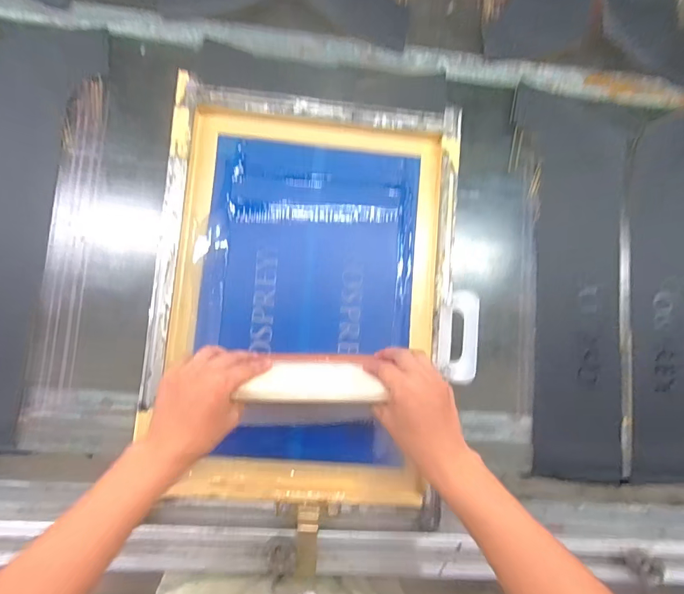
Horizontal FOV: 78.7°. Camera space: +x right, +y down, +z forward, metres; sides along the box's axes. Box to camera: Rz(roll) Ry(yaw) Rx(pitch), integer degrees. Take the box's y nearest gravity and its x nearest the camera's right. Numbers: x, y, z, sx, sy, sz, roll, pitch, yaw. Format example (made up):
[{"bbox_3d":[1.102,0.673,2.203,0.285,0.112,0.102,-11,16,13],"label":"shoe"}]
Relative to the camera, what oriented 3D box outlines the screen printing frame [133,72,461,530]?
[{"bbox_3d":[-0.049,-0.004,0.582,0.396,0.030,0.552,6,85,-5],"label":"screen printing frame"}]

